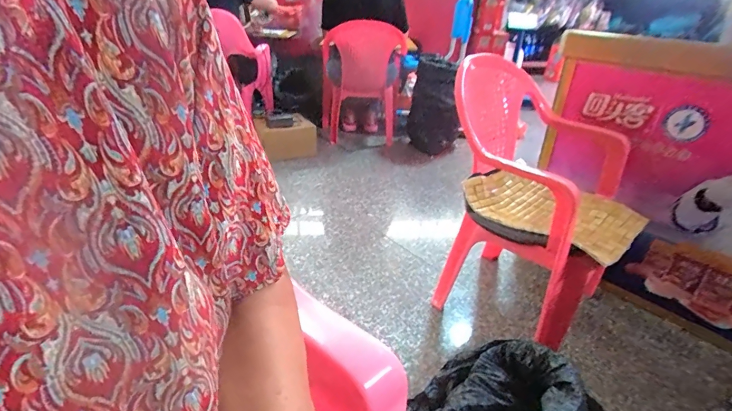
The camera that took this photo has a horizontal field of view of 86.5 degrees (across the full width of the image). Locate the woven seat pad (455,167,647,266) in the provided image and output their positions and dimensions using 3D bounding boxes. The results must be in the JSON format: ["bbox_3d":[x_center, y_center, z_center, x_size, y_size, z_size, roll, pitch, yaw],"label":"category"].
[{"bbox_3d":[0.460,0.002,0.962,0.353,0.080,0.346,28,37,37],"label":"woven seat pad"}]

